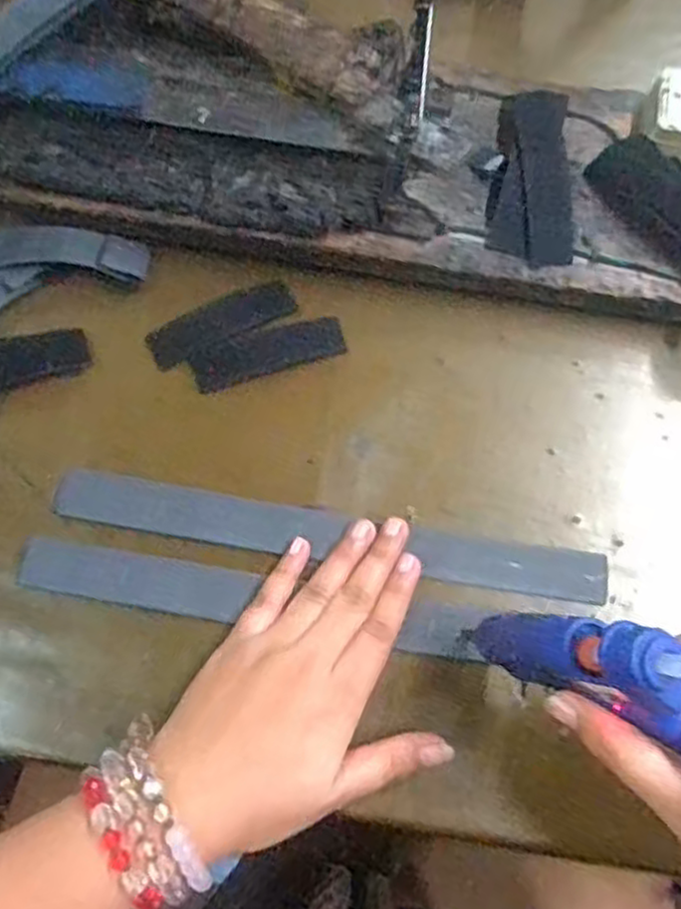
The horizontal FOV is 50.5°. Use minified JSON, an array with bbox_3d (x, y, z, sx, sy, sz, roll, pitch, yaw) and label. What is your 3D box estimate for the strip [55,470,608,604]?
[{"bbox_3d":[-0.007,0.041,0.371,0.281,0.006,0.027,9,63,5],"label":"strip"}]

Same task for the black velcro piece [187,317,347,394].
[{"bbox_3d":[-0.041,-0.059,0.408,0.086,0.004,0.027,-18,82,-6],"label":"black velcro piece"}]

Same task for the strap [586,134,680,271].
[{"bbox_3d":[0.183,-0.127,0.393,0.045,0.009,0.116,-24,71,-9],"label":"strap"}]

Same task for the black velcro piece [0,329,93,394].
[{"bbox_3d":[-0.189,-0.052,0.409,0.090,0.005,0.035,-18,70,-7],"label":"black velcro piece"}]

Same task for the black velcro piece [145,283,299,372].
[{"bbox_3d":[-0.068,-0.075,0.409,0.084,0.004,0.025,-26,83,-2],"label":"black velcro piece"}]

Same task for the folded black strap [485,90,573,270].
[{"bbox_3d":[0.108,-0.160,0.412,0.046,0.013,0.119,4,69,1],"label":"folded black strap"}]

